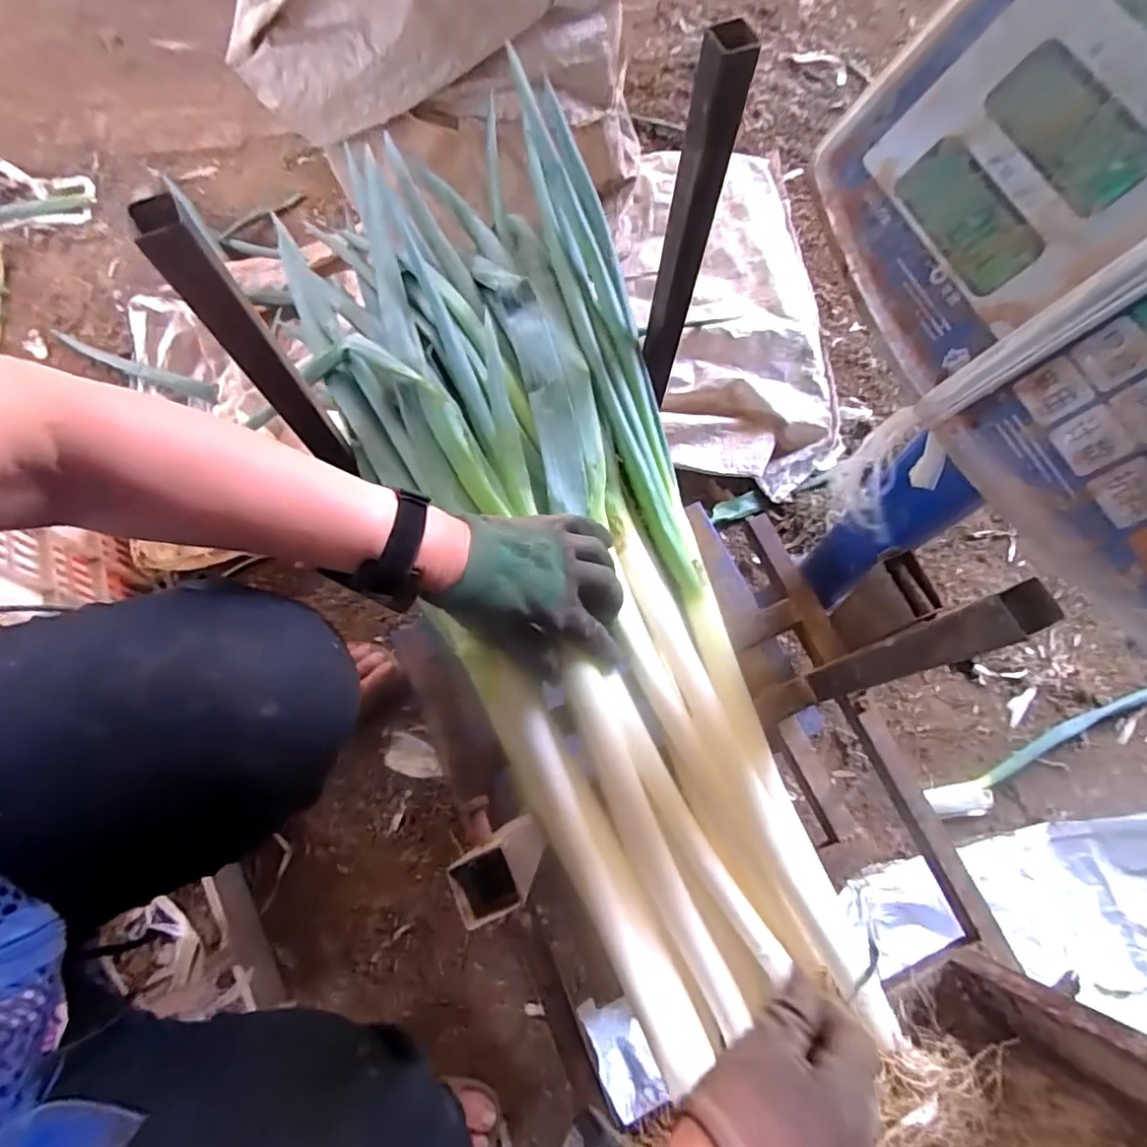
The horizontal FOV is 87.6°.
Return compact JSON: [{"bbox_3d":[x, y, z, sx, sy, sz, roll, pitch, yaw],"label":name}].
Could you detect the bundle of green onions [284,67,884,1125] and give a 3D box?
[{"bbox_3d":[-0.023,-0.049,0.509,0.286,0.082,0.835,-19,76,-8],"label":"bundle of green onions"}]

